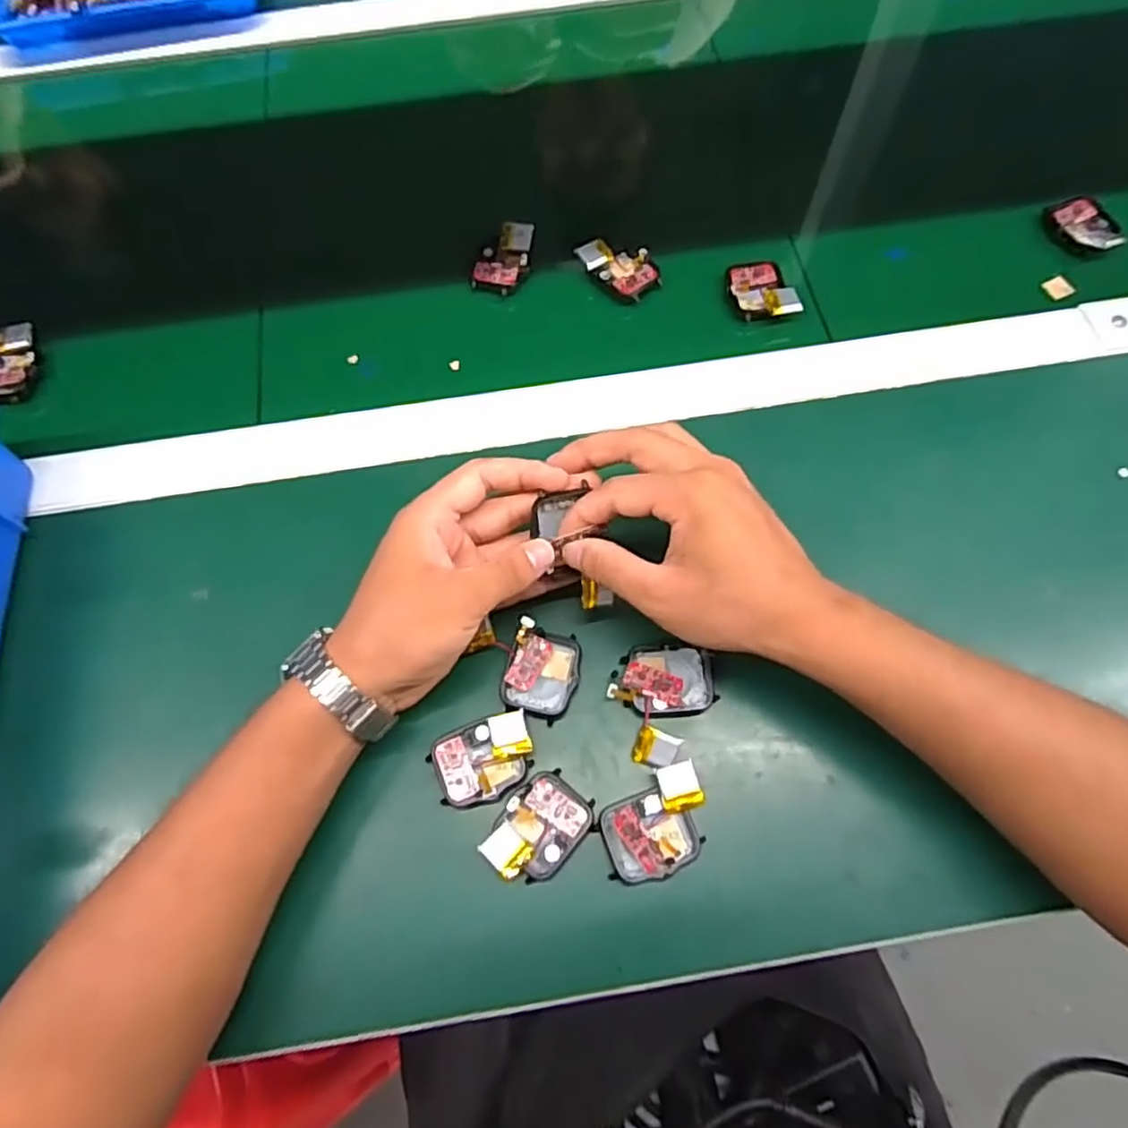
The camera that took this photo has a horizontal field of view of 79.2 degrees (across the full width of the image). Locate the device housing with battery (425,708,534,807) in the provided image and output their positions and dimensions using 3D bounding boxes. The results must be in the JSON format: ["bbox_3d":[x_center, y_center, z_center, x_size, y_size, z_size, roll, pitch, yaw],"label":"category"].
[{"bbox_3d":[-0.040,0.098,0.344,0.050,0.012,0.038,-19,69,-6],"label":"device housing with battery"}]

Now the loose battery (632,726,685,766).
[{"bbox_3d":[0.047,0.095,0.348,0.022,0.010,0.018,21,71,9],"label":"loose battery"}]

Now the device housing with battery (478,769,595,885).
[{"bbox_3d":[-0.012,0.129,0.332,0.038,0.021,0.050,38,74,15],"label":"device housing with battery"}]

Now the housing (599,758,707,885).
[{"bbox_3d":[0.044,0.127,0.335,0.051,0.019,0.046,-14,69,-4],"label":"housing"}]

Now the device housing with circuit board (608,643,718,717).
[{"bbox_3d":[0.051,0.061,0.359,0.053,0.017,0.038,-6,69,-1],"label":"device housing with circuit board"}]

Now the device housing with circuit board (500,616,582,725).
[{"bbox_3d":[-0.011,0.058,0.364,0.037,0.013,0.047,15,70,7],"label":"device housing with circuit board"}]

